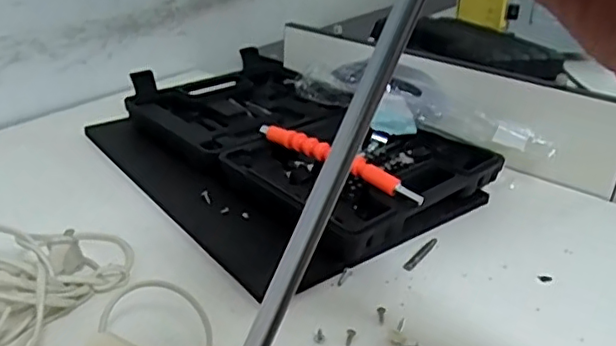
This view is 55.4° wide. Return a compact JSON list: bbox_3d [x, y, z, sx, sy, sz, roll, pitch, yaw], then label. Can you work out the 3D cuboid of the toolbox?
[{"bbox_3d":[-0.032,-0.033,0.575,0.257,0.055,0.358,-21,37,-37],"label":"toolbox"}]

